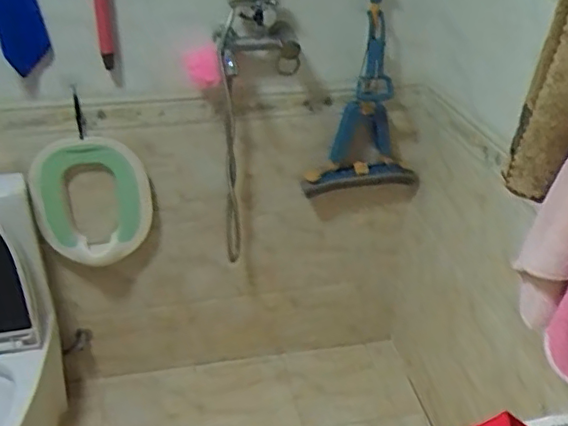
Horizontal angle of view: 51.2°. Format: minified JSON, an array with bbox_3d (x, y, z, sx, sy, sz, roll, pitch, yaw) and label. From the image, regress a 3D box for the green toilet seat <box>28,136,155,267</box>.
[{"bbox_3d":[-0.507,-0.025,1.583,0.298,0.375,0.074,-11,33,-18],"label":"green toilet seat"}]

